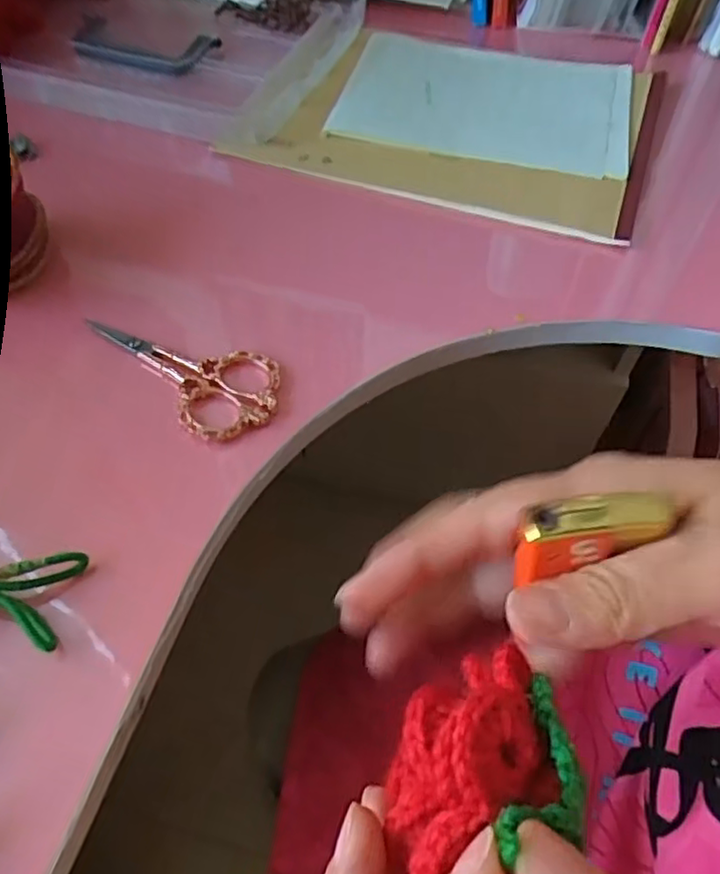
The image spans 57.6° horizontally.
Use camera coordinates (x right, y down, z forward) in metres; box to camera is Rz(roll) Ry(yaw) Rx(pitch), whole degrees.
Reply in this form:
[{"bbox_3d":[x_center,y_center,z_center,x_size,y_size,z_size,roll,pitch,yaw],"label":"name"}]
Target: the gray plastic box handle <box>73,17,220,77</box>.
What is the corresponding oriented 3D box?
[{"bbox_3d":[-0.157,-0.276,0.463,0.101,0.011,0.052,11,56,7],"label":"gray plastic box handle"}]

